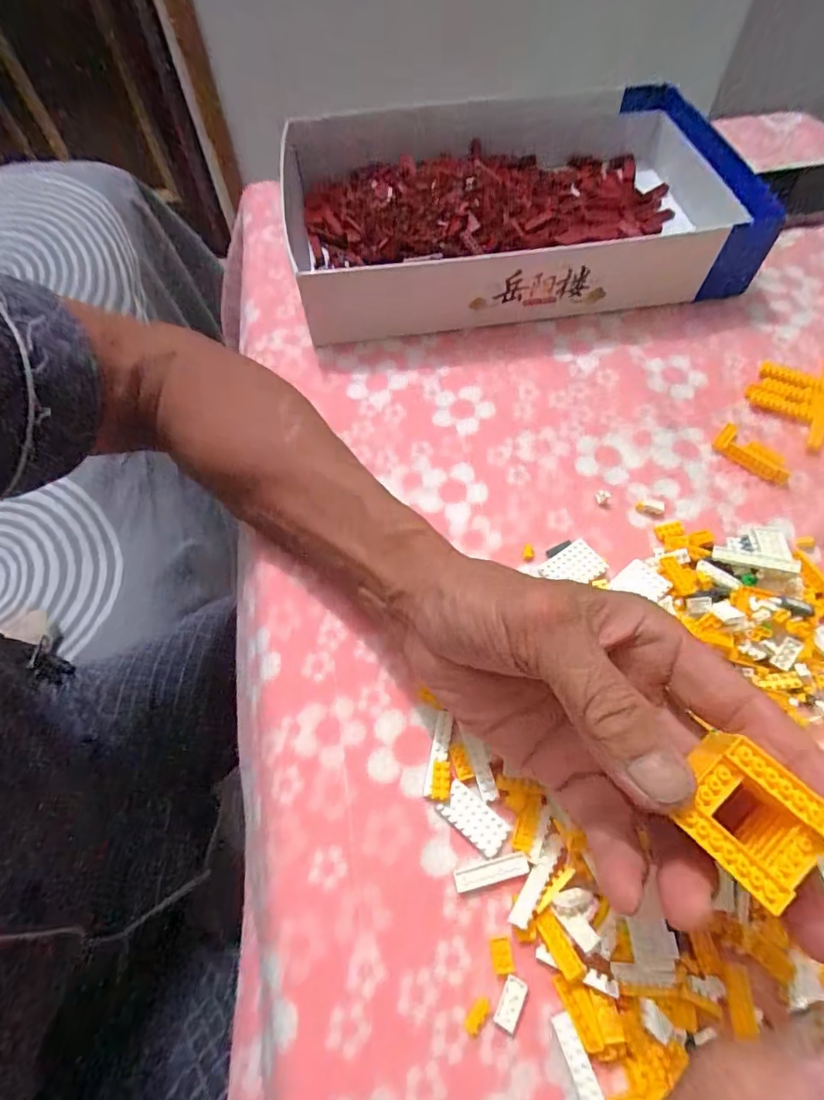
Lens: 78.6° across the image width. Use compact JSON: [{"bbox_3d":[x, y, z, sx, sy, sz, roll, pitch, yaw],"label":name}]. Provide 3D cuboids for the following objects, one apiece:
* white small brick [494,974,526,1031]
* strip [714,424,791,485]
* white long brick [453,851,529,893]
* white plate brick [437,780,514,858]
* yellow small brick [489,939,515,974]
[{"bbox_3d":[0.039,0.178,0.198,0.009,0.005,0.016,24,64,14],"label":"white small brick"},{"bbox_3d":[0.220,-0.061,0.326,0.023,0.006,0.051,-31,65,-15],"label":"strip"},{"bbox_3d":[0.034,0.140,0.218,0.032,0.005,0.008,-13,61,-6],"label":"white long brick"},{"bbox_3d":[0.028,0.120,0.226,0.031,0.004,0.016,36,68,19],"label":"white plate brick"},{"bbox_3d":[0.037,0.165,0.205,0.008,0.004,0.012,-7,61,-3],"label":"yellow small brick"}]

